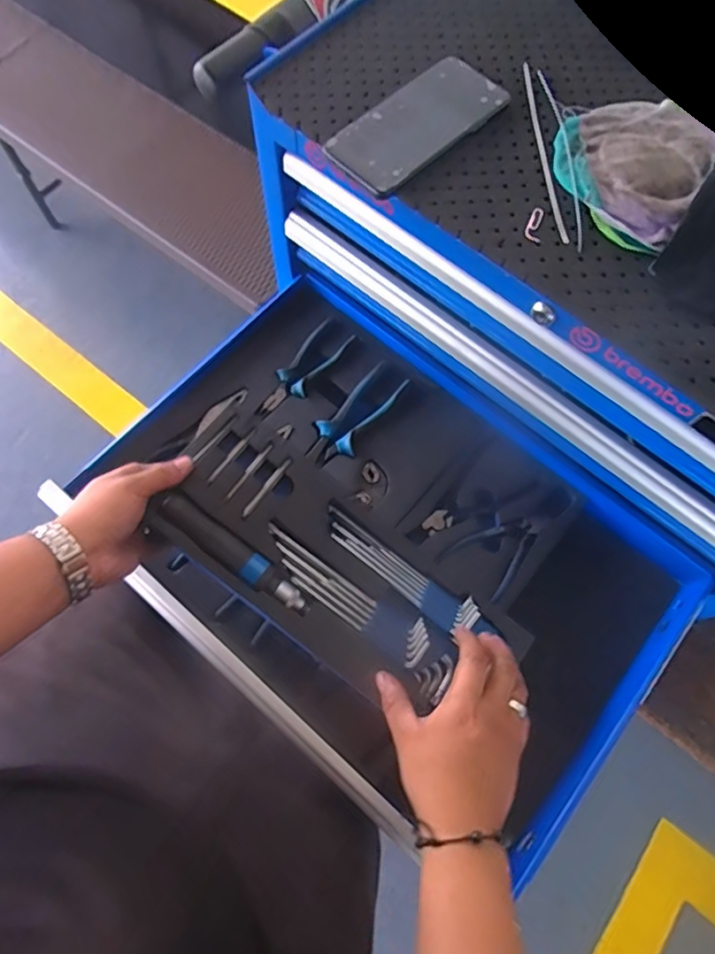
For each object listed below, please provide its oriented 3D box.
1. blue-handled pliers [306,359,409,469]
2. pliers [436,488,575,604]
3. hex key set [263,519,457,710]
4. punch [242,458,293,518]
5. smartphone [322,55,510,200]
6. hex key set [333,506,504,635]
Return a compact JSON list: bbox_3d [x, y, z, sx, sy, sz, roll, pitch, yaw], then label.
[{"bbox_3d":[-0.001,-0.070,0.657,0.053,0.011,0.145,40,74,12],"label":"blue-handled pliers"},{"bbox_3d":[0.166,0.056,0.612,0.073,0.010,0.153,41,74,12],"label":"pliers"},{"bbox_3d":[0.006,0.121,0.541,0.216,0.010,0.054,41,80,2],"label":"hex key set"},{"bbox_3d":[-0.086,0.009,0.540,0.008,0.012,0.072,34,73,10],"label":"punch"},{"bbox_3d":[0.052,-0.302,0.481,0.154,0.009,0.074,-43,76,-13],"label":"smartphone"},{"bbox_3d":[0.046,0.098,0.554,0.184,0.013,0.035,36,75,4],"label":"hex key set"}]

